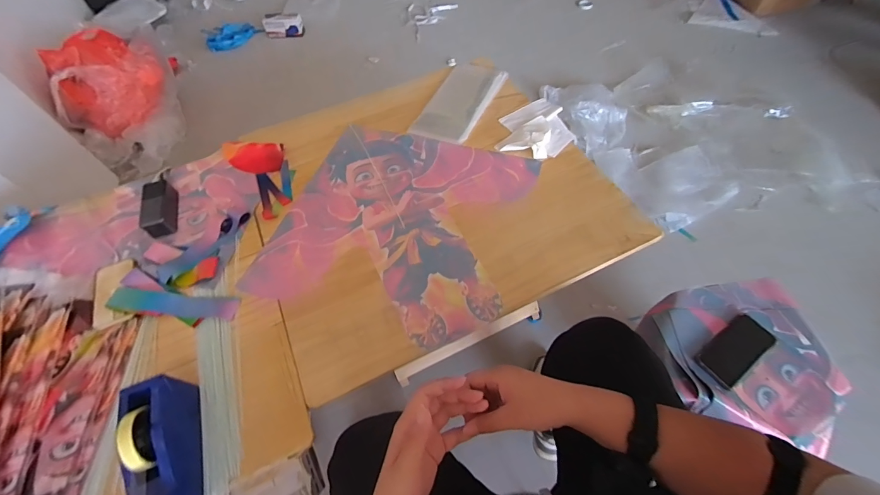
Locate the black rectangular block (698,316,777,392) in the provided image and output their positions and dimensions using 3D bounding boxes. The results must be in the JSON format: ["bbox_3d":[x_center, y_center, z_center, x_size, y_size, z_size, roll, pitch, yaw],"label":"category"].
[{"bbox_3d":[0.587,0.206,0.748,0.171,0.022,0.078,-34,64,-16],"label":"black rectangular block"}]

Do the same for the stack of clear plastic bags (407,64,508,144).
[{"bbox_3d":[0.064,-0.429,1.081,0.175,0.043,0.335,23,63,16],"label":"stack of clear plastic bags"}]

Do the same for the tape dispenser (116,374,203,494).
[{"bbox_3d":[-0.420,0.308,0.567,0.063,0.125,0.210,-21,61,-10],"label":"tape dispenser"}]

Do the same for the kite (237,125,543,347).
[{"bbox_3d":[-0.086,-0.065,0.854,0.517,0.015,0.522,15,61,12],"label":"kite"}]

